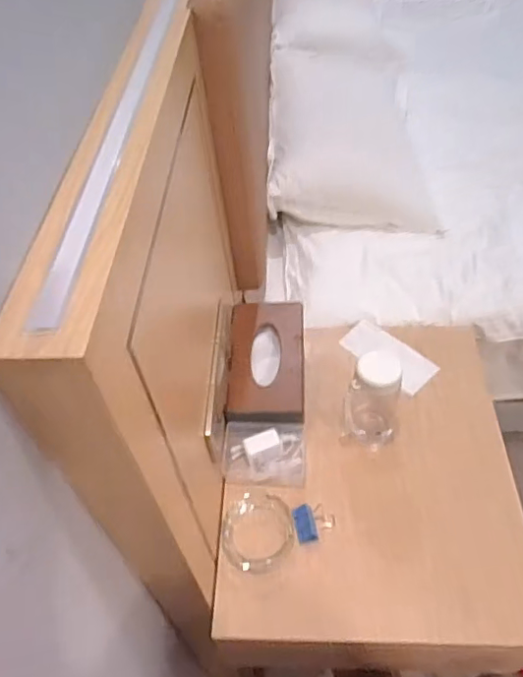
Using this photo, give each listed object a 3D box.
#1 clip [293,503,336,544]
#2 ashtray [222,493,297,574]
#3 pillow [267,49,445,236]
[{"bbox_3d":[0.077,0.264,0.803,0.059,0.020,0.050,-14,50,-7],"label":"clip"},{"bbox_3d":[-0.005,0.278,0.801,0.100,0.024,0.102,-7,49,-1],"label":"ashtray"},{"bbox_3d":[0.218,-0.569,1.445,0.377,0.129,0.764,-1,49,4],"label":"pillow"}]

